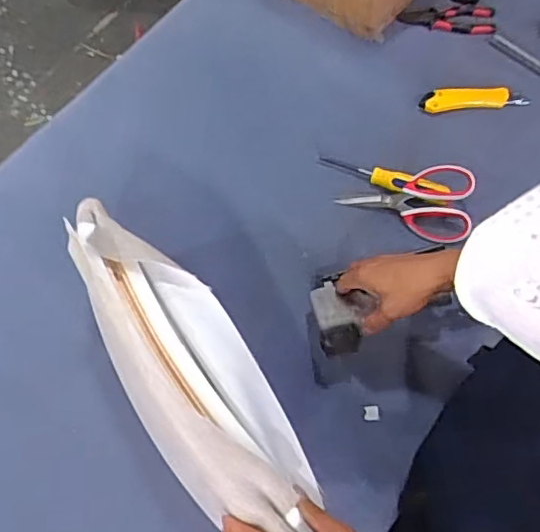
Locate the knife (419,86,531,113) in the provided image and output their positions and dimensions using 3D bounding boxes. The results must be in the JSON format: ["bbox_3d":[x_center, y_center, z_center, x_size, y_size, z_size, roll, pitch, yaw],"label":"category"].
[{"bbox_3d":[0.313,-0.258,0.866,0.158,0.015,0.033,-4,65,1],"label":"knife"}]

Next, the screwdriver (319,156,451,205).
[{"bbox_3d":[0.163,-0.128,0.820,0.192,0.027,0.030,21,68,12],"label":"screwdriver"}]

